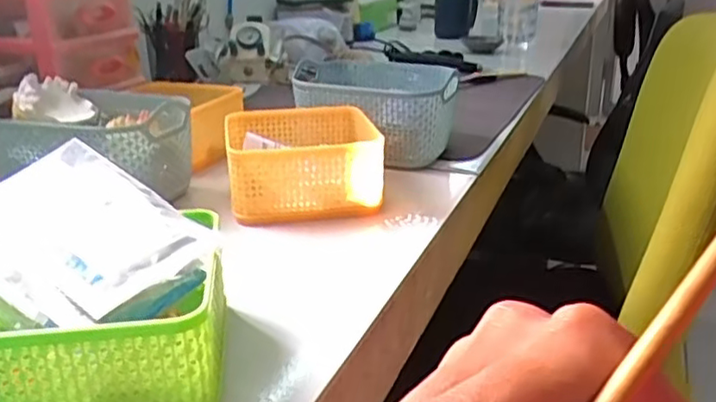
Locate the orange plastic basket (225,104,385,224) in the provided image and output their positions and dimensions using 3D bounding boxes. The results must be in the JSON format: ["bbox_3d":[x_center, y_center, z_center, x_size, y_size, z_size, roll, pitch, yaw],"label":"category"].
[{"bbox_3d":[-0.051,-0.039,0.593,0.130,0.061,0.149,-5,22,-10],"label":"orange plastic basket"}]

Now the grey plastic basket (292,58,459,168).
[{"bbox_3d":[0.025,-0.099,0.699,0.157,0.084,0.133,13,26,31],"label":"grey plastic basket"}]

